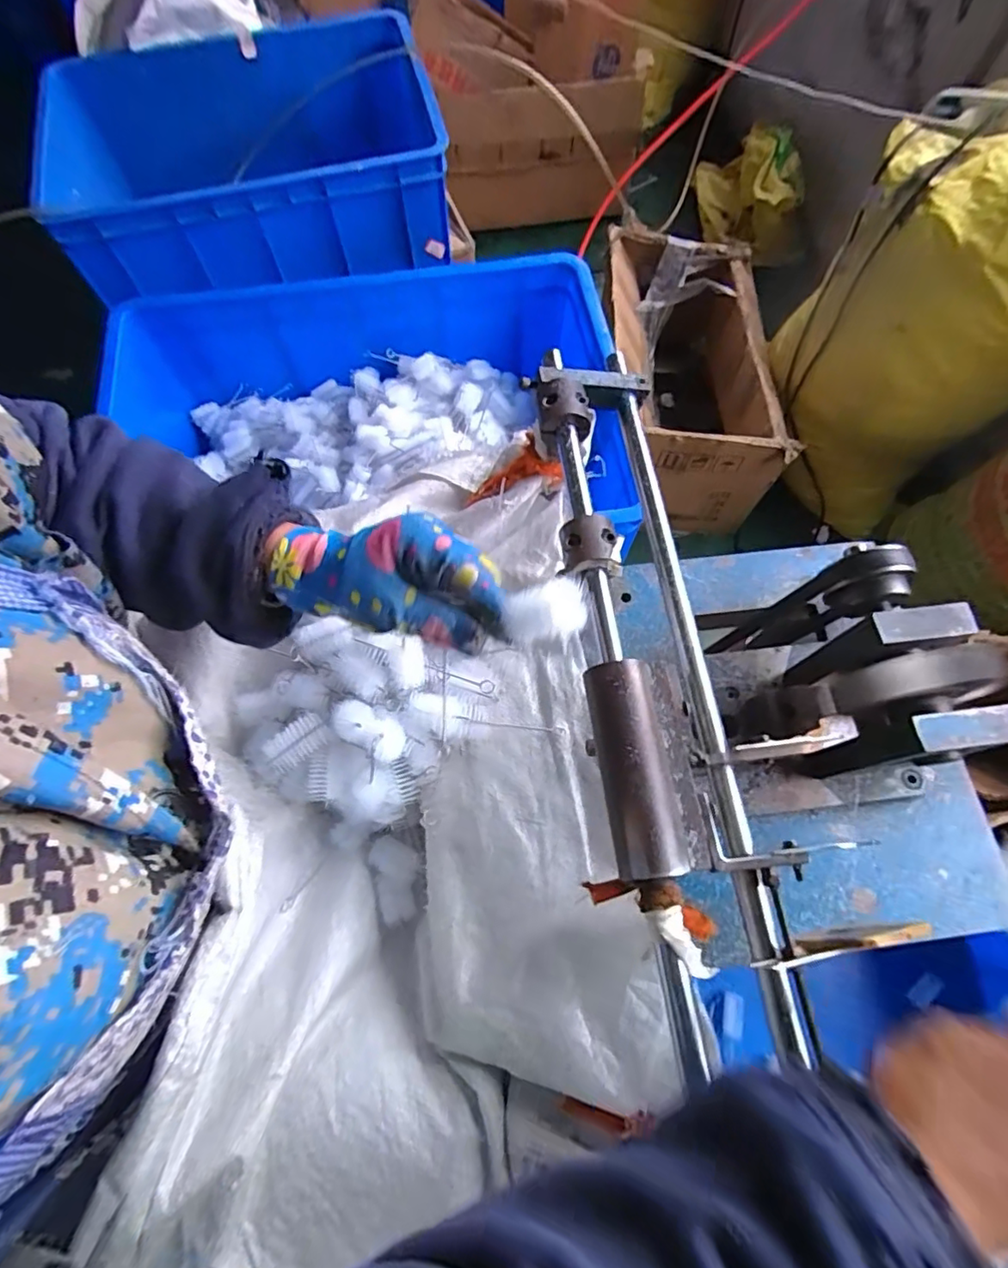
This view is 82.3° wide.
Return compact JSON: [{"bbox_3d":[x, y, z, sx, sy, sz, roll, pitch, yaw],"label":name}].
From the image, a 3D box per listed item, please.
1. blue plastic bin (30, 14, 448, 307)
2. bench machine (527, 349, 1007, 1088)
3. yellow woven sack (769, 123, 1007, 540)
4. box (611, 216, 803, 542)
[{"bbox_3d":[-0.443,-0.838,0.990,0.620,0.139,0.513,-13,68,-7],"label":"blue plastic bin"},{"bbox_3d":[0.191,0.004,0.413,0.292,0.147,0.406,-4,67,-3],"label":"bench machine"},{"bbox_3d":[0.710,-0.513,0.975,0.266,0.549,0.389,-29,71,-13],"label":"yellow woven sack"},{"bbox_3d":[0.358,-0.519,1.181,0.308,0.257,0.551,3,67,0],"label":"box"}]

